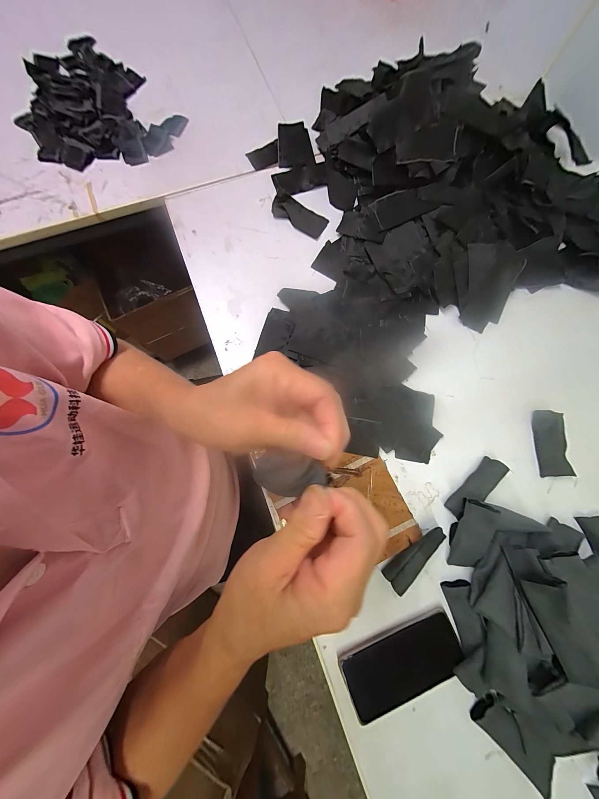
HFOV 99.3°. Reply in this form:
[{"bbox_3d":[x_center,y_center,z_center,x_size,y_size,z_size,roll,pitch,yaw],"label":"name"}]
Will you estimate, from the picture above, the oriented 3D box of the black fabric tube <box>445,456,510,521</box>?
[{"bbox_3d":[0.264,0.132,0.384,0.104,0.024,0.028,-41,81,-10],"label":"black fabric tube"}]

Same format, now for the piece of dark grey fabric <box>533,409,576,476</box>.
[{"bbox_3d":[0.396,0.068,0.400,0.035,0.022,0.102,0,77,-1],"label":"piece of dark grey fabric"}]

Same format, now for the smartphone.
[{"bbox_3d":[0.137,0.352,0.340,0.157,0.012,0.075,-21,78,-6],"label":"smartphone"}]

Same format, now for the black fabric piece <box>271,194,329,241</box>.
[{"bbox_3d":[0.000,-0.363,0.503,0.114,0.013,0.054,32,78,6],"label":"black fabric piece"}]

